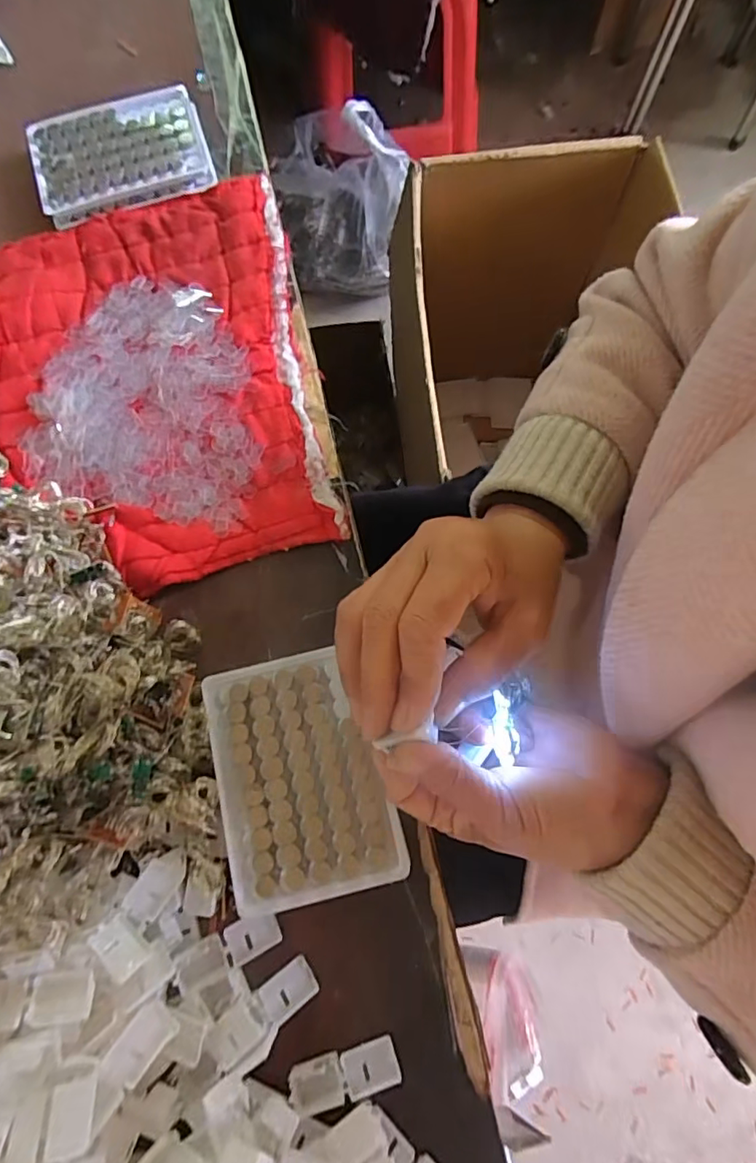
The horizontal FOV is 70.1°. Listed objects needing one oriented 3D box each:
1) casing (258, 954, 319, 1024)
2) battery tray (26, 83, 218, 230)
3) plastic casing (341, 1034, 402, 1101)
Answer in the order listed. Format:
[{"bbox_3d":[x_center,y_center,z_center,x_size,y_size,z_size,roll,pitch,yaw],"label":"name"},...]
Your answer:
[{"bbox_3d":[-0.047,0.217,0.287,0.027,0.010,0.019,-32,77,-9],"label":"casing"},{"bbox_3d":[-0.203,-0.337,0.426,0.131,0.016,0.096,-18,76,-4],"label":"battery tray"},{"bbox_3d":[-0.004,0.248,0.276,0.028,0.005,0.020,-18,76,-4],"label":"plastic casing"}]

